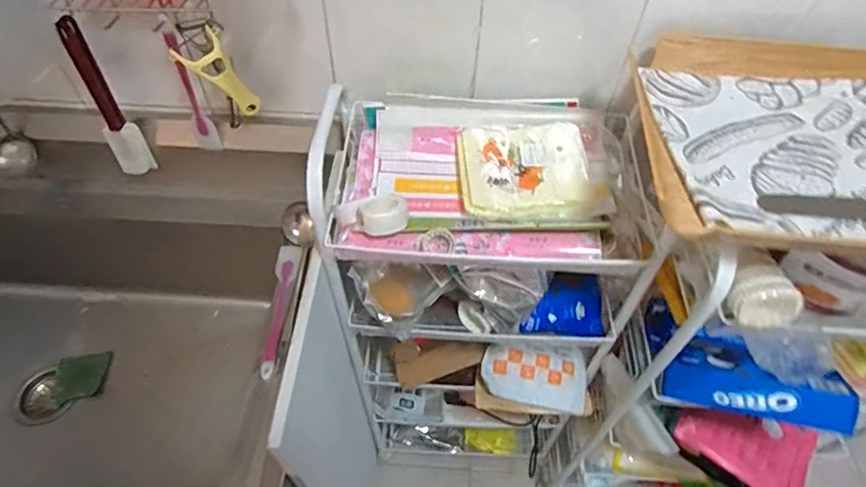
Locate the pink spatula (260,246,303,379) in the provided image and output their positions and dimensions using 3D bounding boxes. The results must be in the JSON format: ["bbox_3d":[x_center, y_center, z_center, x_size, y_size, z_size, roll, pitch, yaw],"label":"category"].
[{"bbox_3d":[-0.212,0.089,0.735,0.033,0.011,0.205,-1,52,-2],"label":"pink spatula"}]

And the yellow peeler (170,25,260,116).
[{"bbox_3d":[-0.283,-0.222,0.709,0.069,0.128,0.019,-24,52,12],"label":"yellow peeler"}]

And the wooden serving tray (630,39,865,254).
[{"bbox_3d":[0.441,-0.119,0.562,0.412,0.042,0.342,6,52,3],"label":"wooden serving tray"}]

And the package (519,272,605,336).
[{"bbox_3d":[0.196,0.090,0.783,0.120,0.024,0.089,3,88,-18],"label":"package"}]

